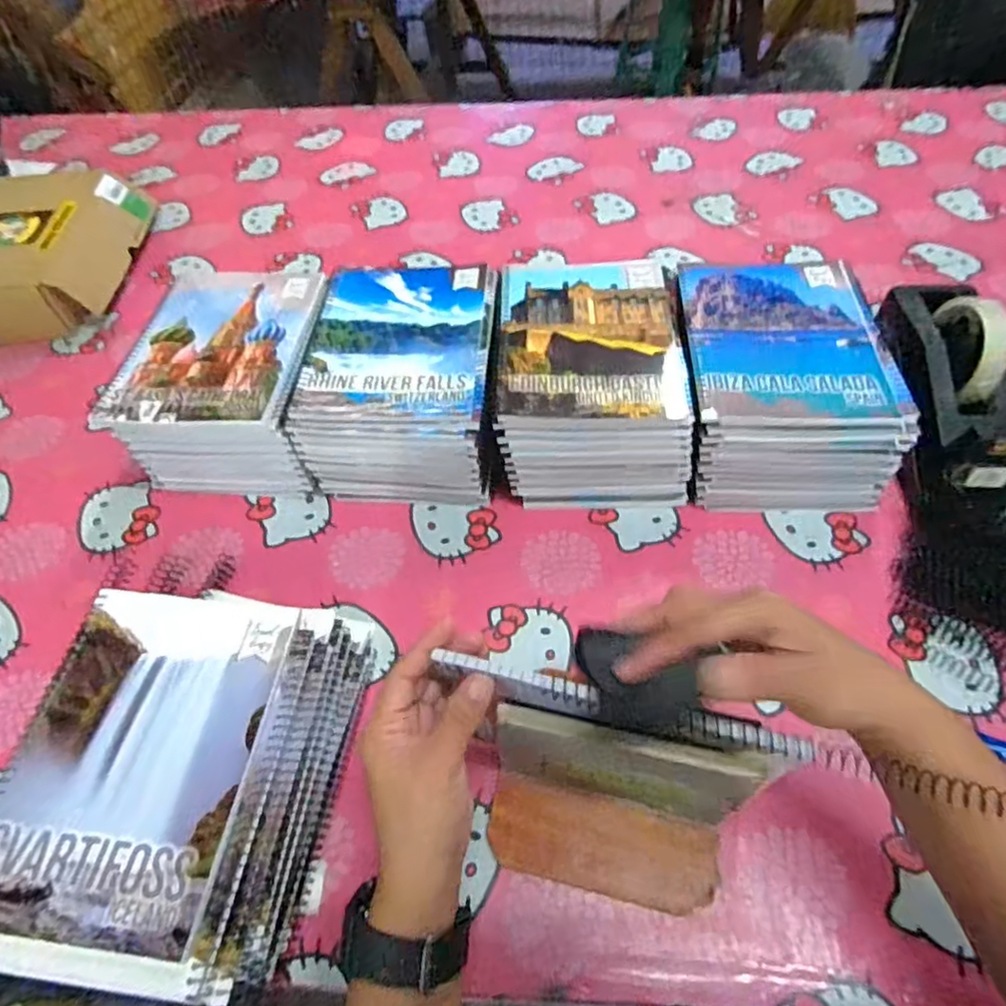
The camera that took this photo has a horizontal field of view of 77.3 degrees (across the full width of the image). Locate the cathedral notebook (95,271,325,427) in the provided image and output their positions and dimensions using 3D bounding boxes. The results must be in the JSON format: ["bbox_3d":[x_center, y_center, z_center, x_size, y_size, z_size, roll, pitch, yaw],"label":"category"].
[{"bbox_3d":[-0.250,-0.147,0.563,0.156,0.009,0.198,0,55,4],"label":"cathedral notebook"}]

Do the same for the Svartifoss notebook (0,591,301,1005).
[{"bbox_3d":[-0.220,0.155,0.382,0.147,0.014,0.214,3,55,5],"label":"Svartifoss notebook"}]

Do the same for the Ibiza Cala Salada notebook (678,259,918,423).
[{"bbox_3d":[0.237,-0.145,0.532,0.158,0.008,0.192,1,55,4],"label":"Ibiza Cala Salada notebook"}]

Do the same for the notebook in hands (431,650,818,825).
[{"bbox_3d":[0.062,0.147,0.371,0.183,0.141,0.026,10,56,11],"label":"notebook in hands"}]

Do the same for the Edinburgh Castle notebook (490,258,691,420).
[{"bbox_3d":[0.072,-0.148,0.544,0.149,0.007,0.197,0,55,3],"label":"Edinburgh Castle notebook"}]

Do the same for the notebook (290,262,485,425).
[{"bbox_3d":[-0.092,-0.148,0.551,0.152,0.006,0.192,0,55,3],"label":"notebook"}]

